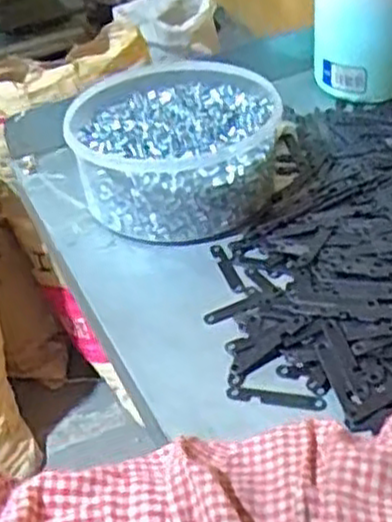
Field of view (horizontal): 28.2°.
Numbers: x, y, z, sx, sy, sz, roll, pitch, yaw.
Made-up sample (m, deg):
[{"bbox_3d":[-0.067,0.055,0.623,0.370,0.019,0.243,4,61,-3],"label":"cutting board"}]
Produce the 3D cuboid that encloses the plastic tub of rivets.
[{"bbox_3d":[-0.013,-0.089,0.580,0.148,0.062,0.167,-6,39,3],"label":"plastic tub of rivets"}]

